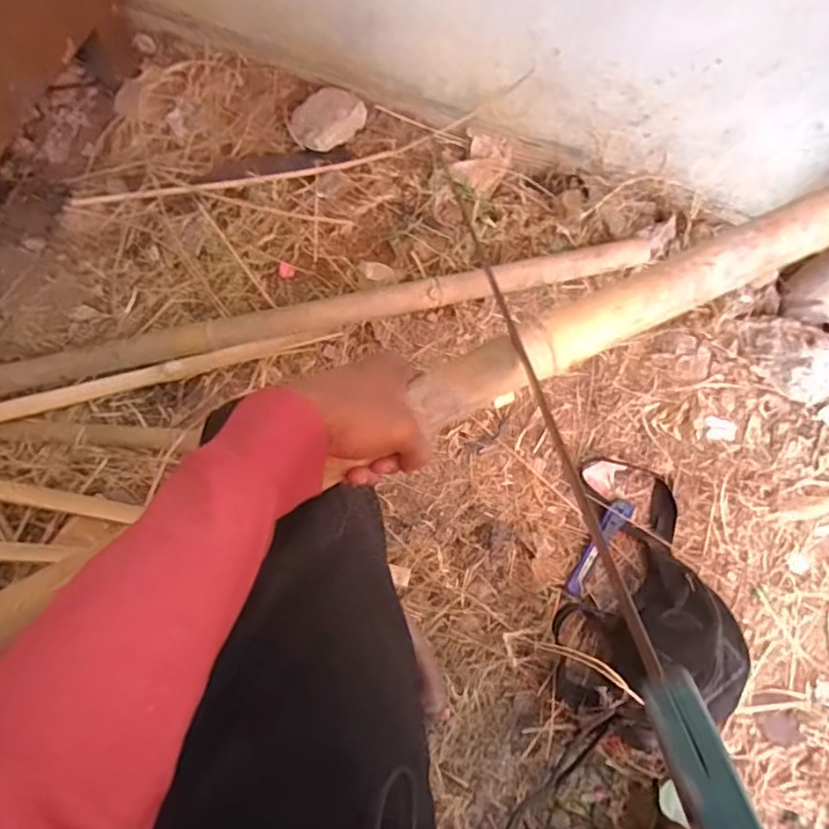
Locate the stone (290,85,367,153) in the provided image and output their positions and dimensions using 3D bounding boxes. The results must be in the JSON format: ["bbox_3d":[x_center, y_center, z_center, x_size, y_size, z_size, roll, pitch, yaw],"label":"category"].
[{"bbox_3d":[-0.136,-0.448,0.862,0.109,0.033,0.096,-43,78,-10],"label":"stone"}]

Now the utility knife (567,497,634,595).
[{"bbox_3d":[0.241,0.170,0.738,0.029,0.011,0.143,36,78,10],"label":"utility knife"}]

